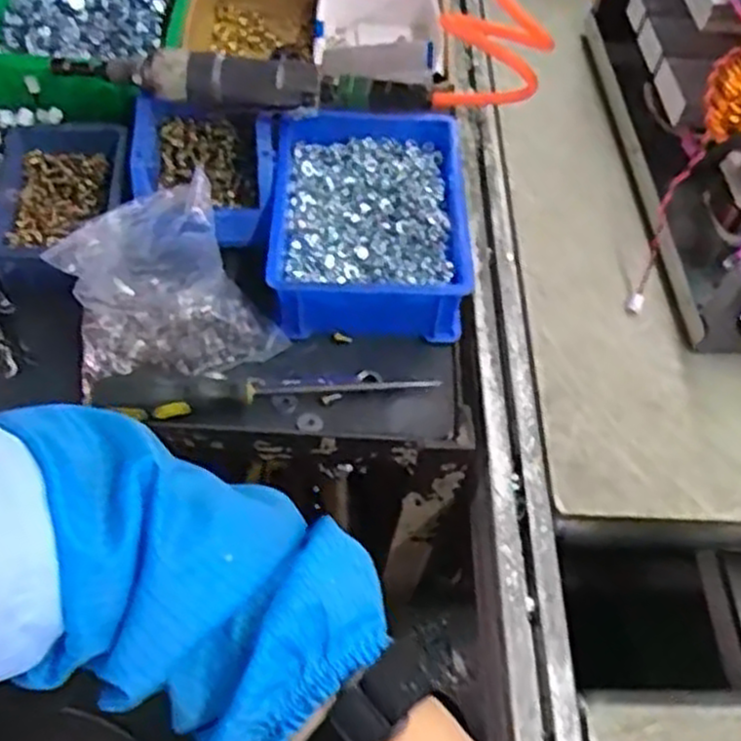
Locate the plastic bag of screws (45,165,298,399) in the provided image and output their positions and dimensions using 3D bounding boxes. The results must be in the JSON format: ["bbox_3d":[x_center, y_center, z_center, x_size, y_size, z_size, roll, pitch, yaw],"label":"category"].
[{"bbox_3d":[-0.155,-0.066,0.569,0.141,0.058,0.132,-20,59,-17],"label":"plastic bag of screws"}]

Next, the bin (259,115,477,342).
[{"bbox_3d":[-0.001,-0.115,0.631,0.151,0.081,0.188,2,55,-3],"label":"bin"}]

